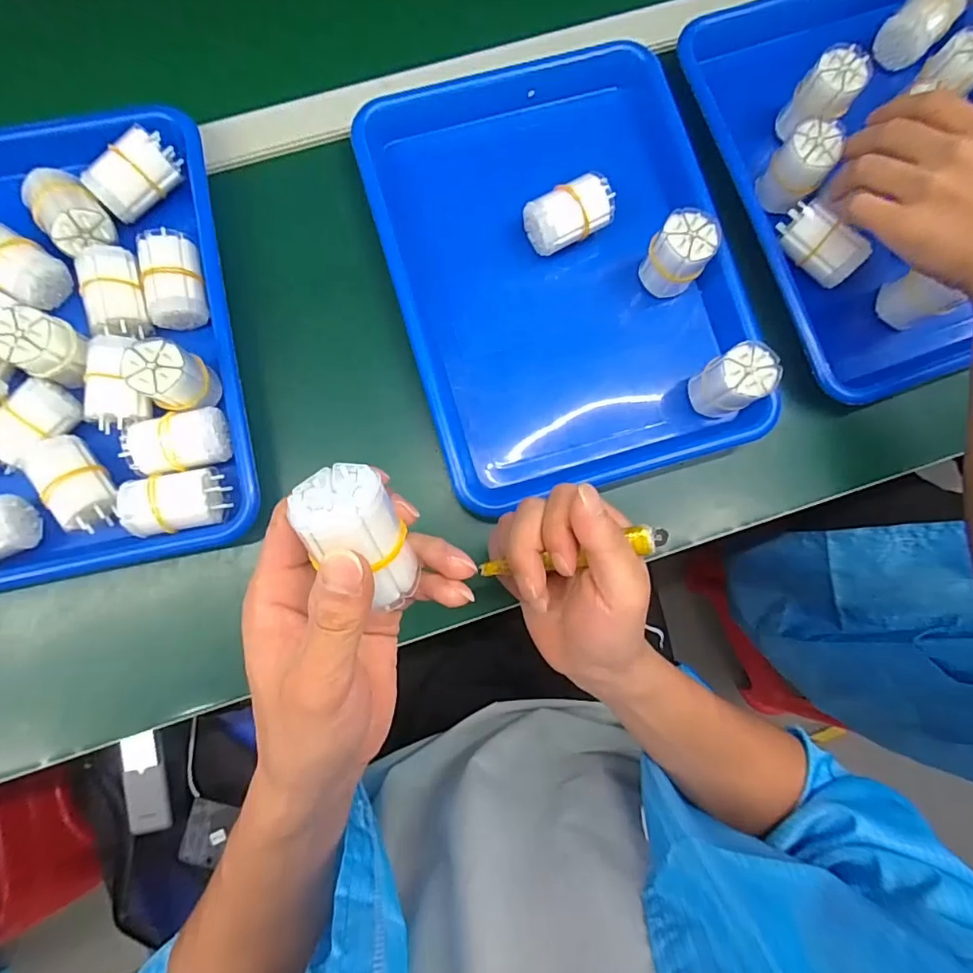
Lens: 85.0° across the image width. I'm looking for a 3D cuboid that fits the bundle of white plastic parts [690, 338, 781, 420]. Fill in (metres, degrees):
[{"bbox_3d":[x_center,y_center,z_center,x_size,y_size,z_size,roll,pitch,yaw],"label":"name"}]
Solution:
[{"bbox_3d":[0.175,-0.074,0.376,0.039,0.055,0.038,0,83,-3],"label":"bundle of white plastic parts"}]

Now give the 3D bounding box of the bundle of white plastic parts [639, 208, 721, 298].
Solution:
[{"bbox_3d":[0.140,-0.169,0.394,0.041,0.068,0.041,0,83,-3],"label":"bundle of white plastic parts"}]

